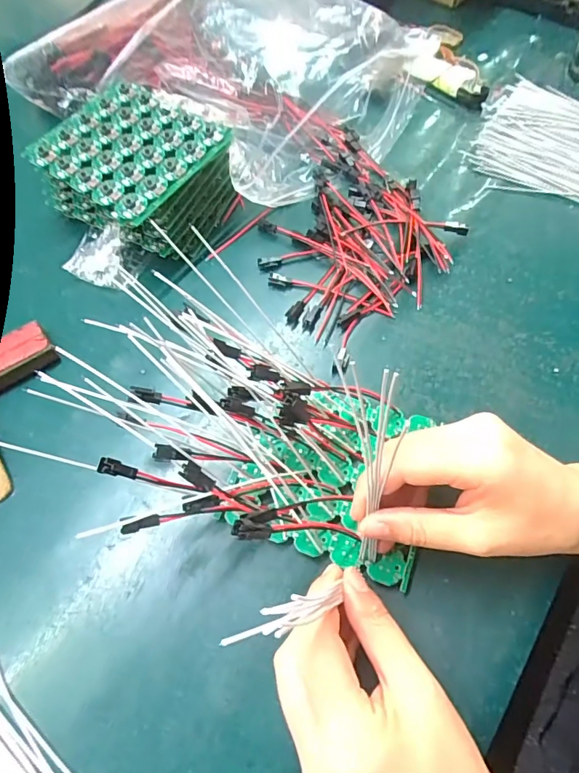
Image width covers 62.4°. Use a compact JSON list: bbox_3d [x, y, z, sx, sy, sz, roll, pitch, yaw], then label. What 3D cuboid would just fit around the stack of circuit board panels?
[{"bbox_3d":[-0.120,-0.167,0.382,0.116,0.064,0.127,25,66,12],"label":"stack of circuit board panels"}]

